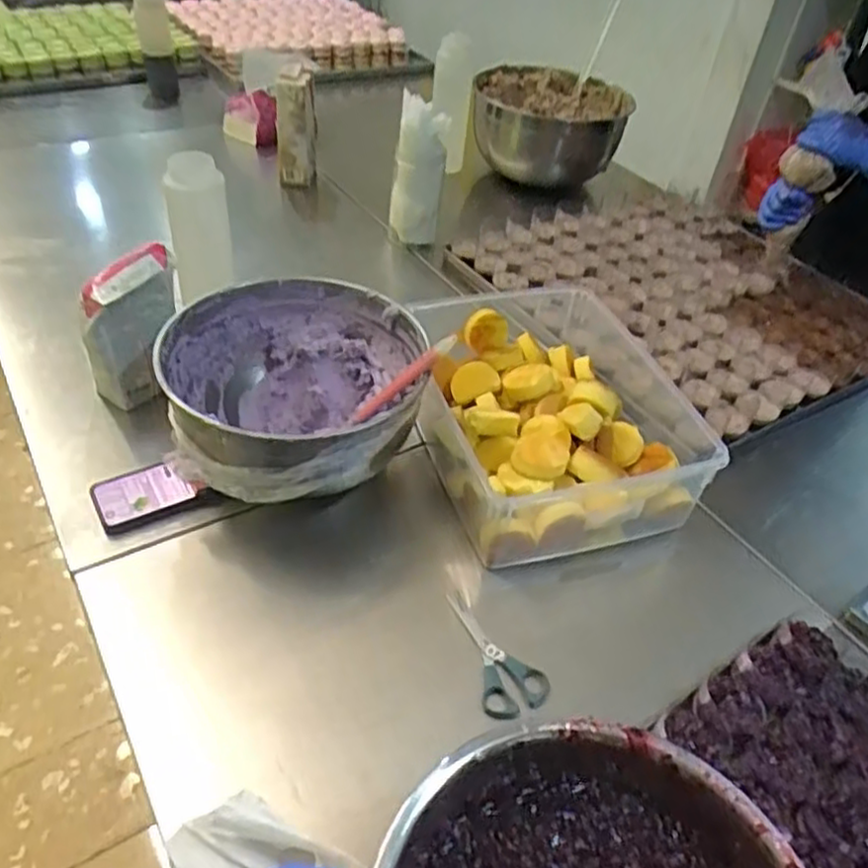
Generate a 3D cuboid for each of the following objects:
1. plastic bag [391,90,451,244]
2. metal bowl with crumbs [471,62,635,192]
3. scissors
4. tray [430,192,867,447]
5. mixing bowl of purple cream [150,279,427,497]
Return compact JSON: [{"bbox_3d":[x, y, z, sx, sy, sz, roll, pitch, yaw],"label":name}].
[{"bbox_3d":[-0.025,-0.438,1.238,0.087,0.243,0.101,3,40,-4],"label":"plastic bag"},{"bbox_3d":[0.236,-0.636,1.513,0.284,0.167,0.231,26,44,22],"label":"metal bowl with crumbs"},{"bbox_3d":[0.059,0.214,0.732,0.066,0.009,0.143,-12,45,-19],"label":"scissors"},{"bbox_3d":[0.413,-0.245,1.209,0.556,0.057,0.592,-21,49,-27],"label":"tray"},{"bbox_3d":[-0.157,-0.047,0.856,0.287,0.144,0.287,4,43,-3],"label":"mixing bowl of purple cream"}]

